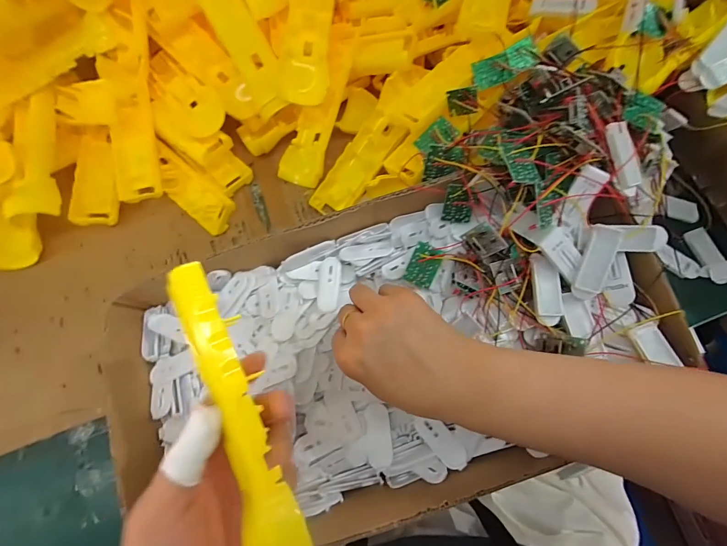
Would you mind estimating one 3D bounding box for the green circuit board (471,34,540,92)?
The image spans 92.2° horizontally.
[{"bbox_3d":[0.130,-0.191,0.322,0.058,0.008,0.026,-24,100,7],"label":"green circuit board"}]

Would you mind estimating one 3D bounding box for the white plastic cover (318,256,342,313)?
[{"bbox_3d":[-0.031,0.010,0.314,0.019,0.006,0.048,6,73,3],"label":"white plastic cover"}]

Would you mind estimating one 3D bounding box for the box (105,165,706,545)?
[{"bbox_3d":[0.026,0.057,0.280,0.421,0.085,0.230,-15,73,-3],"label":"box"}]

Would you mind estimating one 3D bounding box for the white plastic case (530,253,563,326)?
[{"bbox_3d":[0.149,0.013,0.284,0.021,0.012,0.057,0,72,2],"label":"white plastic case"}]

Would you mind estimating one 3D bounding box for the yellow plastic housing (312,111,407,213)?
[{"bbox_3d":[-0.006,-0.113,0.374,0.041,0.013,0.122,41,92,13],"label":"yellow plastic housing"}]

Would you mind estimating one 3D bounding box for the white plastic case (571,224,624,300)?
[{"bbox_3d":[0.183,-0.008,0.274,0.021,0.010,0.058,16,100,6],"label":"white plastic case"}]

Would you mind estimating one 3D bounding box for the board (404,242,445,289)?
[{"bbox_3d":[0.051,-0.006,0.294,0.023,0.004,0.034,21,100,-4],"label":"board"}]

